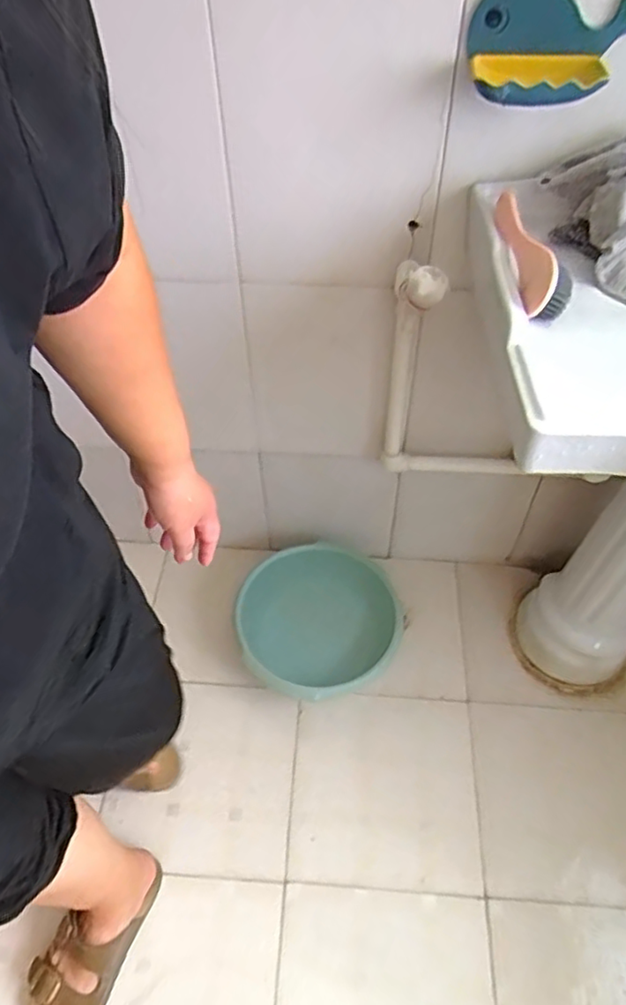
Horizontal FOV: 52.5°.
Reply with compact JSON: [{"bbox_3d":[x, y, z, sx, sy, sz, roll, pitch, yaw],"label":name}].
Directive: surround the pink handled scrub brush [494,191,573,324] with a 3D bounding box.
[{"bbox_3d":[0.218,-0.255,0.635,0.049,0.037,0.190,1,51,1],"label":"pink handled scrub brush"}]

